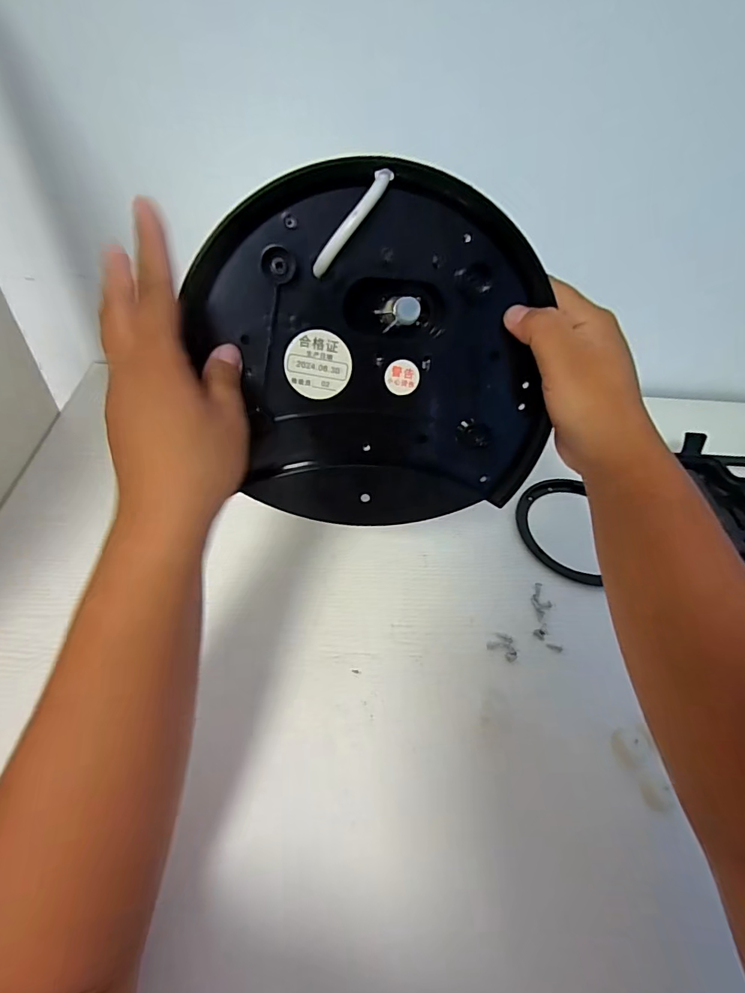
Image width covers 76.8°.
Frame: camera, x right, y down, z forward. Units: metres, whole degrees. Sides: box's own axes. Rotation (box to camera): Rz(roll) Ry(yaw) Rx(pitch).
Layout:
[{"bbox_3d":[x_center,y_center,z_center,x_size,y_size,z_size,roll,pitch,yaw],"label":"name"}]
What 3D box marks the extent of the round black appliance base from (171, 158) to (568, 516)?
[{"bbox_3d":[-0.002,-0.077,0.271,0.196,0.185,0.040,-8,18,-3],"label":"round black appliance base"}]

